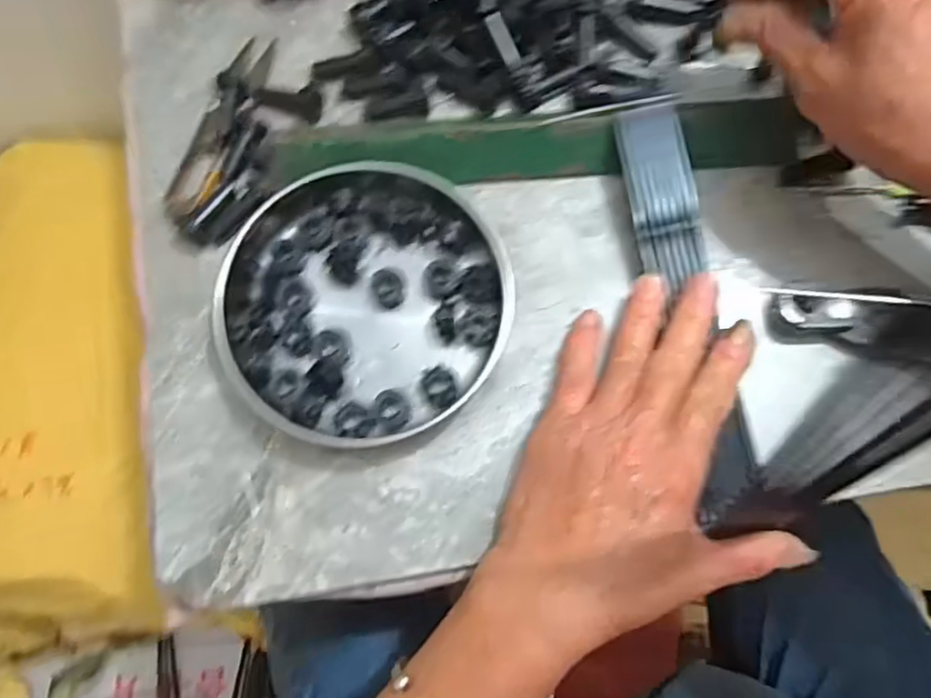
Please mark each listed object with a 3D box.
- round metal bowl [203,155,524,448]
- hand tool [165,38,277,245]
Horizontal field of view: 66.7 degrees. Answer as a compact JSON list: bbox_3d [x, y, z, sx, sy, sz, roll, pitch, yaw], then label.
[{"bbox_3d":[-0.049,-0.025,0.355,0.138,0.030,0.138,-1,75,2],"label":"round metal bowl"},{"bbox_3d":[-0.130,-0.115,0.385,0.046,0.015,0.117,7,76,4],"label":"hand tool"}]

